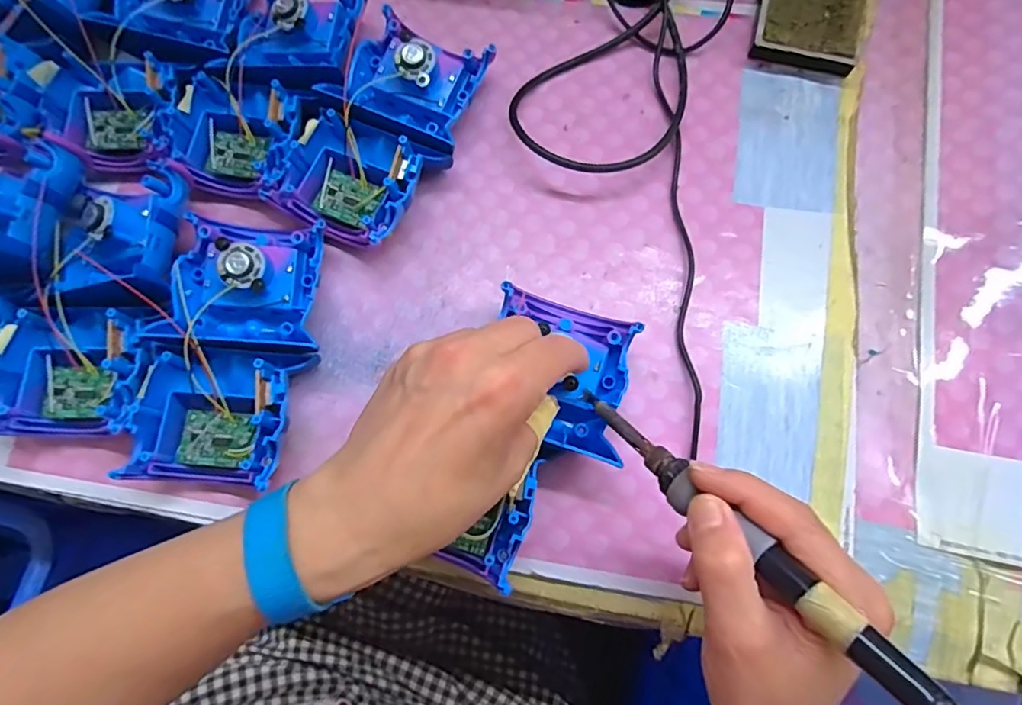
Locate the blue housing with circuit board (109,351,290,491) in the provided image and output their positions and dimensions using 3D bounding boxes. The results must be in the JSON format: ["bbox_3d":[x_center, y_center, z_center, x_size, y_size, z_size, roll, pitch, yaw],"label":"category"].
[{"bbox_3d":[-0.166,0.037,0.322,0.085,0.038,0.072,3,75,2],"label":"blue housing with circuit board"}]

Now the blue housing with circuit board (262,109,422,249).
[{"bbox_3d":[-0.100,-0.109,0.361,0.084,0.036,0.078,28,78,8],"label":"blue housing with circuit board"}]

